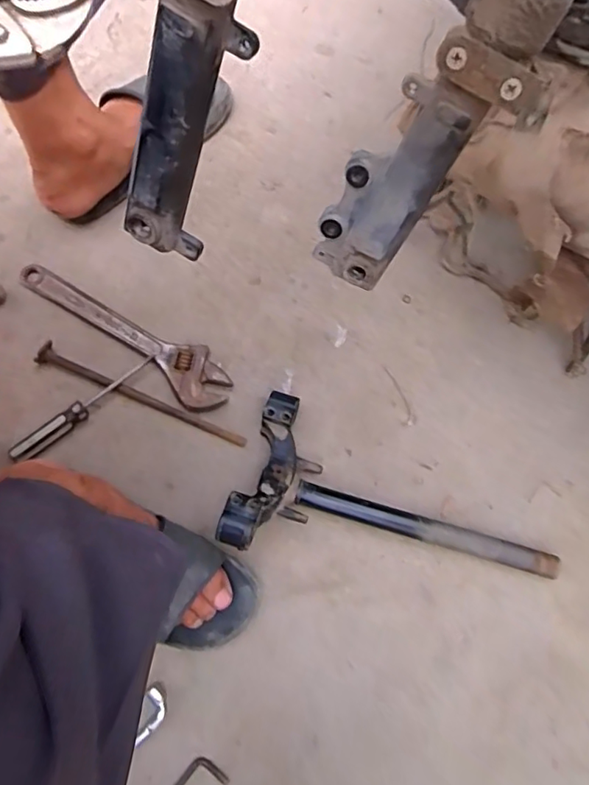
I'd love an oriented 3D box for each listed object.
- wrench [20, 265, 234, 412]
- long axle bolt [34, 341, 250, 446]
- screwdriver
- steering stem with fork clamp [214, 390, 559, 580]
[{"bbox_3d":[-0.191,-0.074,0.644,0.283,0.021,0.061,36,78,8],"label":"wrench"},{"bbox_3d":[-0.169,0.002,0.623,0.250,0.020,0.024,21,77,5],"label":"long axle bolt"},{"bbox_3d":[-0.233,0.016,0.617,0.175,0.021,0.021,-41,80,-10],"label":"screwdriver"},{"bbox_3d":[0.111,0.118,0.570,0.339,0.093,0.165,17,76,4],"label":"steering stem with fork clamp"}]

